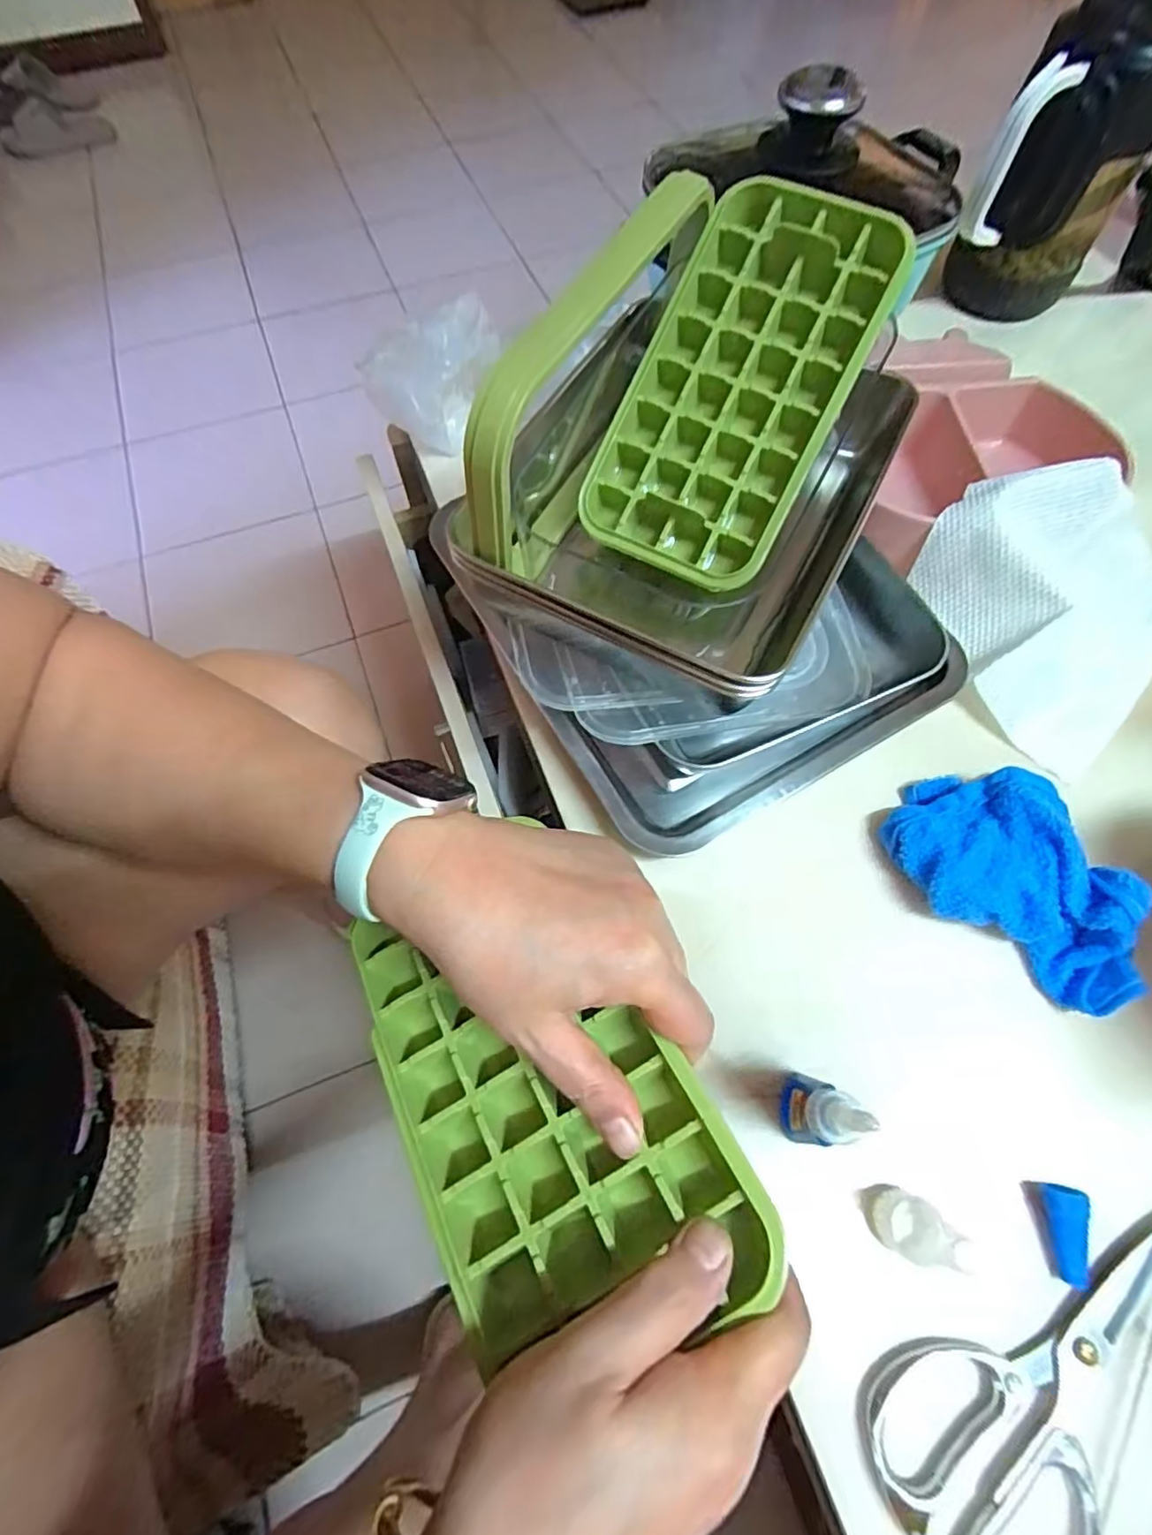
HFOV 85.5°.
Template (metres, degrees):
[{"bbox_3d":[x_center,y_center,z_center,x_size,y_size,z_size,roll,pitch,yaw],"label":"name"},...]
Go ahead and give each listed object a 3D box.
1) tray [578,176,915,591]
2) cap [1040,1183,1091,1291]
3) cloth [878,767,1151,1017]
[{"bbox_3d":[0.094,-0.217,0.361,0.113,0.031,0.219,27,94,11],"label":"tray"},{"bbox_3d":[0.235,0.224,0.300,0.017,0.015,0.040,11,65,7],"label":"cap"},{"bbox_3d":[0.256,0.060,0.358,0.141,0.053,0.091,37,70,17],"label":"cloth"}]

